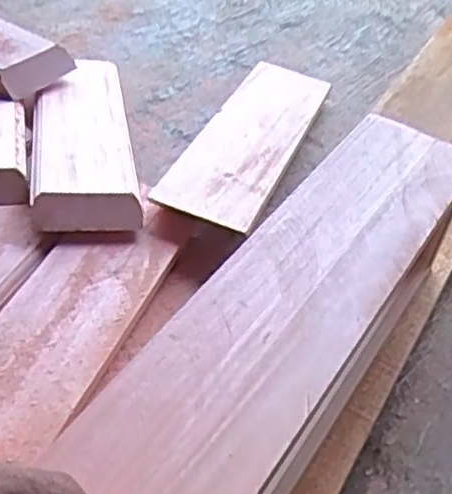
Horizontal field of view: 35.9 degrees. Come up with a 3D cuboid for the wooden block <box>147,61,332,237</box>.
[{"bbox_3d":[0.033,-0.138,0.860,0.109,0.014,0.354,23,43,8],"label":"wooden block"}]

